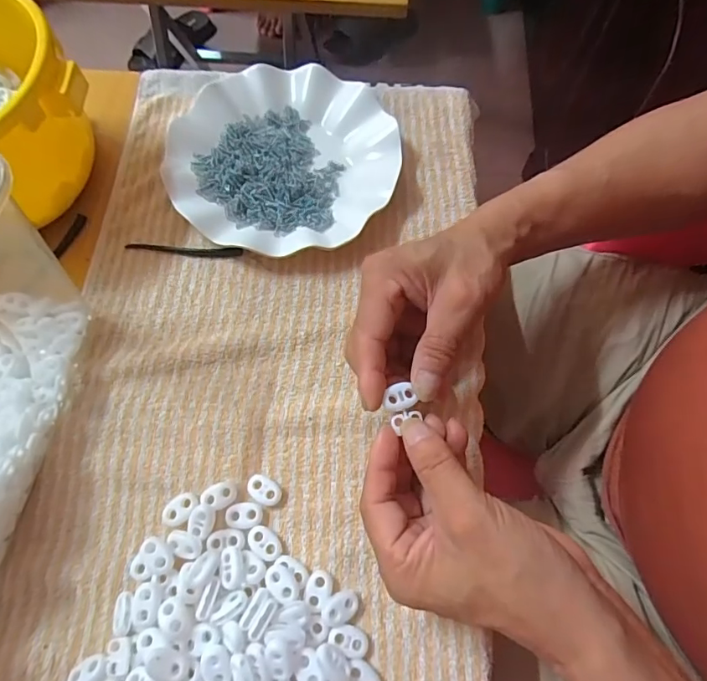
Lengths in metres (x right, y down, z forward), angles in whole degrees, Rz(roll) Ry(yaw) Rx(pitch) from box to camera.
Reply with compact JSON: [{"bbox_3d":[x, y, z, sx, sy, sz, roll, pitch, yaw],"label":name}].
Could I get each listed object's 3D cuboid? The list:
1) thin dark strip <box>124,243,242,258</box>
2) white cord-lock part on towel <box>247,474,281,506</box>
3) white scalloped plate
[{"bbox_3d":[-0.130,-0.069,0.366,0.089,0.007,0.007,4,68,1],"label":"thin dark strip"},{"bbox_3d":[-0.056,0.094,0.300,0.022,0.006,0.014,27,70,11],"label":"white cord-lock part on towel"},{"bbox_3d":[-0.055,-0.147,0.388,0.176,0.027,0.183,0,68,0],"label":"white scalloped plate"}]

